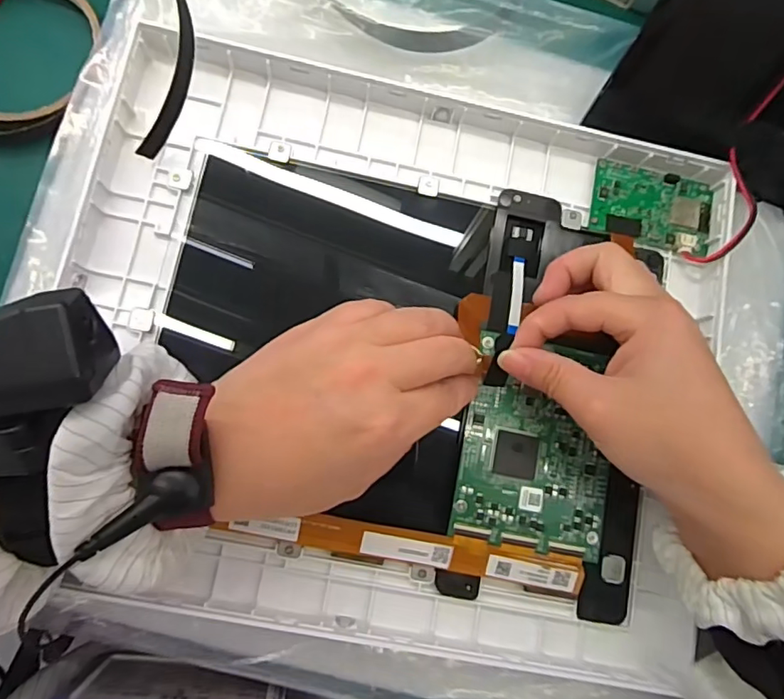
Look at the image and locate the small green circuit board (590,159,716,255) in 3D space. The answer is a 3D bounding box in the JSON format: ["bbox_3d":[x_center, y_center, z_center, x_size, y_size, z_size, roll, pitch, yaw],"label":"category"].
[{"bbox_3d":[0.136,-0.073,0.282,0.064,0.007,0.040,14,81,-3],"label":"small green circuit board"}]

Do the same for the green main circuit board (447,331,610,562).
[{"bbox_3d":[0.068,0.045,0.252,0.069,0.004,0.088,12,81,-3],"label":"green main circuit board"}]

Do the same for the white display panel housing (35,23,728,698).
[{"bbox_3d":[0.001,-0.001,0.254,0.303,0.022,0.255,12,81,-3],"label":"white display panel housing"}]

